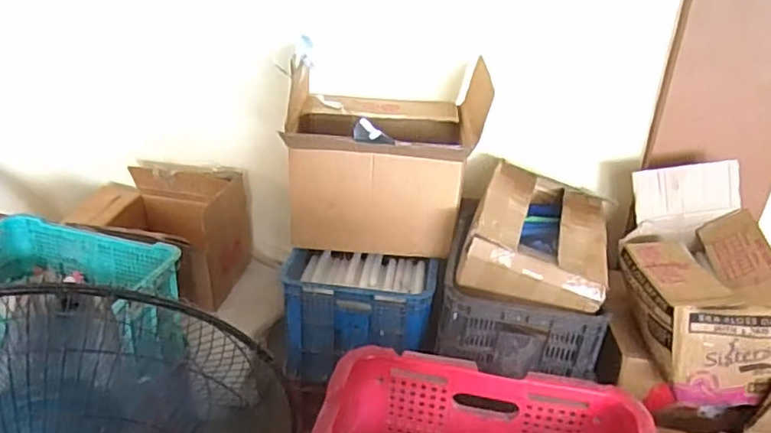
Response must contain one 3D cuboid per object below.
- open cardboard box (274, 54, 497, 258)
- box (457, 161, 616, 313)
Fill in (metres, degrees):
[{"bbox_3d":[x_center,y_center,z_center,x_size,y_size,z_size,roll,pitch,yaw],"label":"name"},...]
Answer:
[{"bbox_3d":[-0.001,-0.116,1.534,0.464,0.417,0.535,4,28,0],"label":"open cardboard box"},{"bbox_3d":[0.380,0.038,1.465,0.313,0.129,0.423,12,29,16],"label":"box"}]

